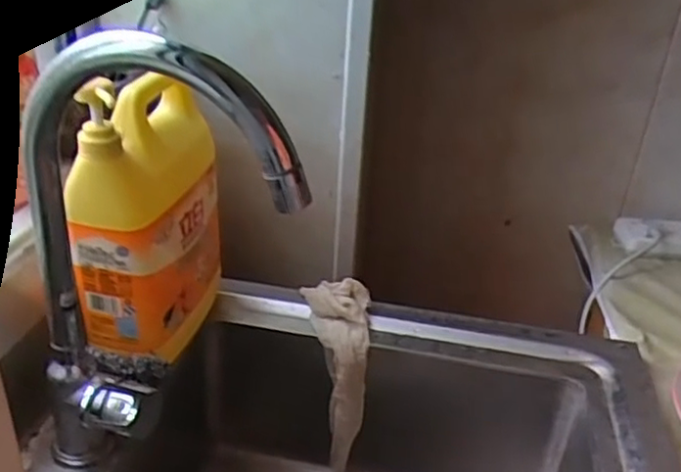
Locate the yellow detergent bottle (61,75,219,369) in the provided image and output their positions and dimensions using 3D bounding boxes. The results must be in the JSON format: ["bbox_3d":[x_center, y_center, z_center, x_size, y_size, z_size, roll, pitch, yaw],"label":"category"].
[{"bbox_3d":[-0.176,-0.020,0.645,0.086,0.231,0.171,8,30,7],"label":"yellow detergent bottle"}]

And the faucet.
[{"bbox_3d":[-0.129,0.044,0.471,0.211,0.349,0.057,16,32,24],"label":"faucet"}]

